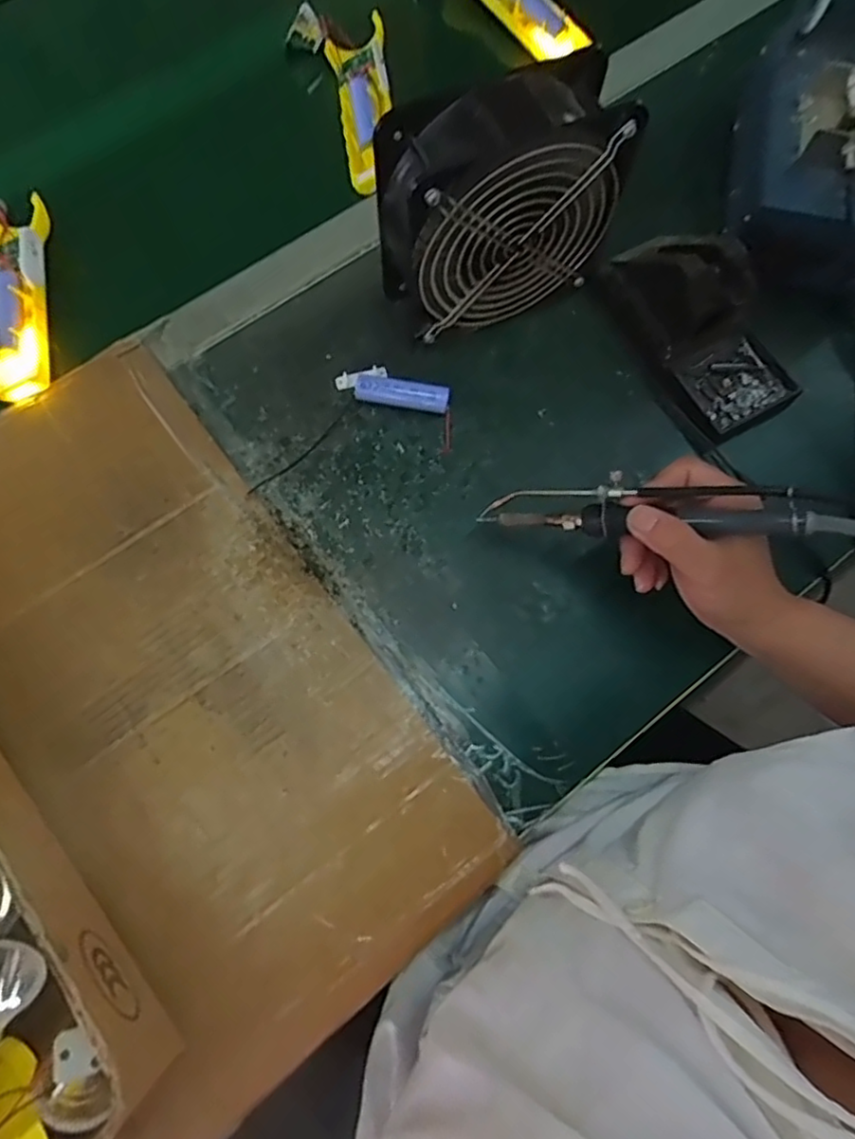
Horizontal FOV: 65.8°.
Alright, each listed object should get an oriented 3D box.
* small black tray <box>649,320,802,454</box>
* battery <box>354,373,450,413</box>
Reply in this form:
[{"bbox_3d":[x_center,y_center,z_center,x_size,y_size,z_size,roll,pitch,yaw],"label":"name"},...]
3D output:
[{"bbox_3d":[0.216,-0.133,0.484,0.080,0.031,0.071,-28,75,-12],"label":"small black tray"},{"bbox_3d":[-0.018,-0.125,0.471,0.067,0.021,0.021,11,73,3],"label":"battery"}]

